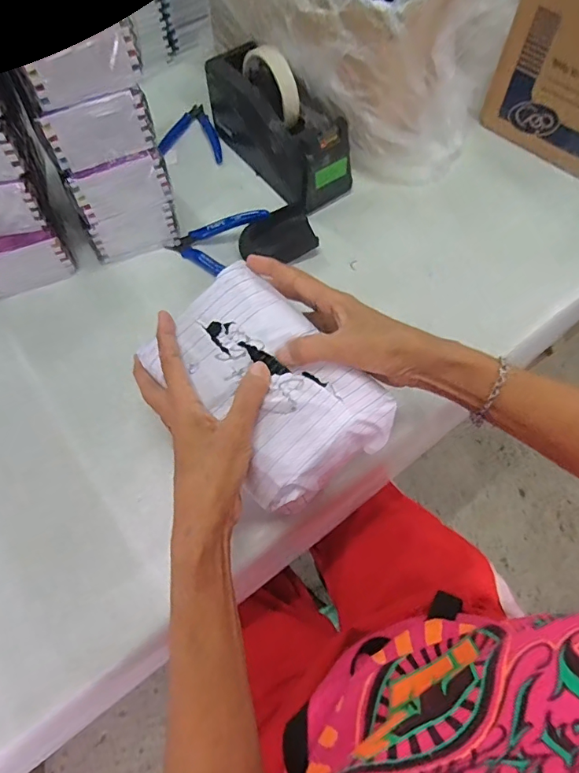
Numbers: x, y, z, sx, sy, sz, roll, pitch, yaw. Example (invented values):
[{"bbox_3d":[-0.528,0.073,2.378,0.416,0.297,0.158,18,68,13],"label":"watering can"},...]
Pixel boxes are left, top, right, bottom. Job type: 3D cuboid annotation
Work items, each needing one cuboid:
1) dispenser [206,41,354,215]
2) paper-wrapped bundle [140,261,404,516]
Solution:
[{"bbox_3d":[-0.009,-0.314,0.561,0.086,0.114,0.204,-34,68,-15],"label":"dispenser"},{"bbox_3d":[-0.017,-0.006,0.368,0.117,0.046,0.178,-38,69,-16],"label":"paper-wrapped bundle"}]

